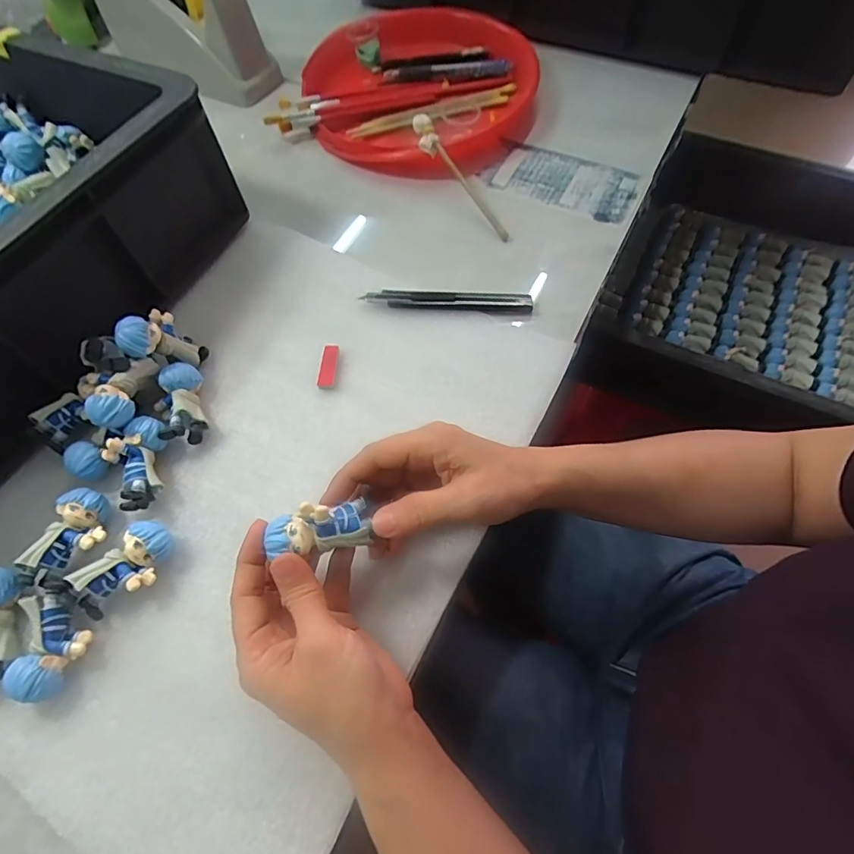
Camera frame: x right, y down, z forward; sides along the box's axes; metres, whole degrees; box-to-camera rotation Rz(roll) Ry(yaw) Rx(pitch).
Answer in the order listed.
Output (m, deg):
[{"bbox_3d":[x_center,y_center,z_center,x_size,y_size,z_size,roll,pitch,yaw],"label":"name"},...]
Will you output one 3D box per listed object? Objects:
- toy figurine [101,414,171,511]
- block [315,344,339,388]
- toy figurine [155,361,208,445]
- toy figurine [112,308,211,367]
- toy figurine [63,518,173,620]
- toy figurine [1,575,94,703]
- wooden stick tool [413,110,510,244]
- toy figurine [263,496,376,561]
[{"bbox_3d":[-0.193,0.024,0.331,0.033,0.034,0.060,-3,63,1],"label":"toy figurine"},{"bbox_3d":[-0.076,-0.048,0.375,0.013,0.007,0.039,2,63,4],"label":"block"},{"bbox_3d":[-0.181,-0.015,0.354,0.034,0.026,0.058,-17,64,-6],"label":"toy figurine"},{"bbox_3d":[-0.191,-0.064,0.357,0.026,0.064,0.029,-43,65,18],"label":"toy figurine"},{"bbox_3d":[-0.182,0.089,0.298,0.030,0.029,0.063,38,71,19],"label":"toy figurine"},{"bbox_3d":[-0.216,0.120,0.283,0.033,0.028,0.068,-9,63,-2],"label":"toy figurine"},{"bbox_3d":[0.030,-0.224,0.440,0.016,0.022,0.137,-33,84,-13],"label":"wooden stick tool"},{"bbox_3d":[-0.056,0.052,0.260,0.055,0.021,0.025,-4,61,-23],"label":"toy figurine"}]

